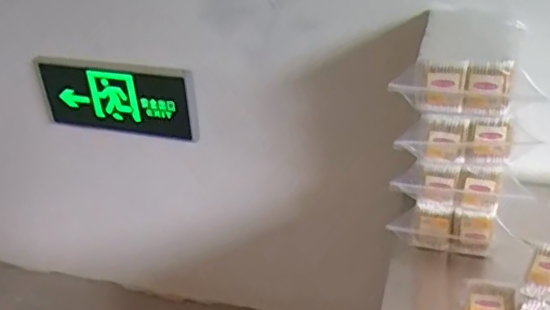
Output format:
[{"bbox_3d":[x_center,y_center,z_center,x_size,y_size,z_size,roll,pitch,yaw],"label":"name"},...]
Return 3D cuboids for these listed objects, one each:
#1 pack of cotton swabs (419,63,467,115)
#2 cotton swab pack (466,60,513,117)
[{"bbox_3d":[0.210,-0.083,0.727,0.050,0.062,0.011,7,33,18],"label":"pack of cotton swabs"},{"bbox_3d":[0.265,-0.083,0.724,0.053,0.065,0.015,4,32,13],"label":"cotton swab pack"}]

